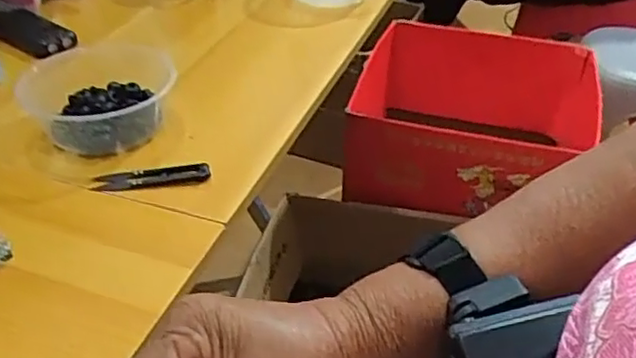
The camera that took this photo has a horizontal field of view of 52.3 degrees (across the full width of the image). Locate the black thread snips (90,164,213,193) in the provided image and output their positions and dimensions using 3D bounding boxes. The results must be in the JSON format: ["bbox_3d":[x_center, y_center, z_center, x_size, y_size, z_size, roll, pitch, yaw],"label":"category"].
[{"bbox_3d":[-0.147,-0.001,0.569,0.101,0.014,0.019,-3,36,-5],"label":"black thread snips"}]

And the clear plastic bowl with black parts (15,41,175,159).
[{"bbox_3d":[-0.208,-0.081,0.628,0.118,0.055,0.137,7,37,8],"label":"clear plastic bowl with black parts"}]

